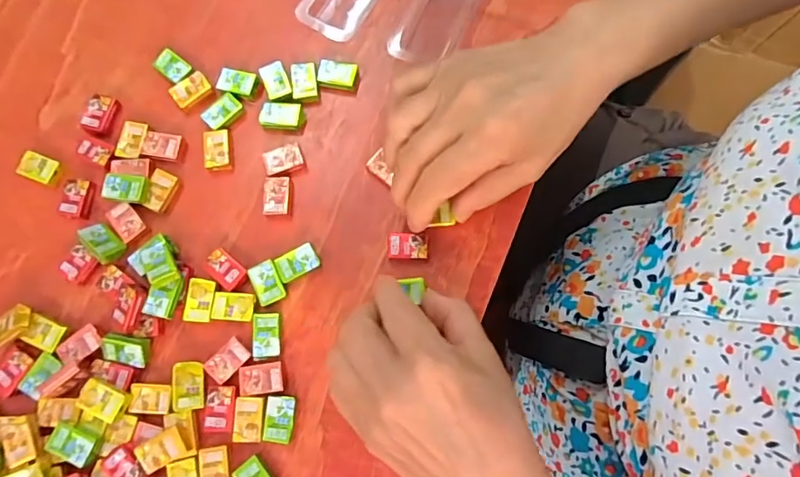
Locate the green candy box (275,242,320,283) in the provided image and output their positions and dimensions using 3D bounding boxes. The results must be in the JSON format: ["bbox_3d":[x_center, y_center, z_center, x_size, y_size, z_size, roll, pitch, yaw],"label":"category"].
[{"bbox_3d":[-0.064,0.015,0.305,0.025,0.005,0.017,-26,78,-4],"label":"green candy box"}]

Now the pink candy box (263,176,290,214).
[{"bbox_3d":[-0.080,-0.027,0.315,0.018,0.006,0.025,-2,78,1],"label":"pink candy box"}]

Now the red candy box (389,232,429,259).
[{"bbox_3d":[0.005,0.005,0.305,0.024,0.008,0.017,3,78,2],"label":"red candy box"}]

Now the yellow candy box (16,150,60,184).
[{"bbox_3d":[-0.241,-0.047,0.327,0.027,0.006,0.018,19,79,6],"label":"yellow candy box"}]

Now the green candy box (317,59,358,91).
[{"bbox_3d":[-0.043,-0.112,0.332,0.025,0.010,0.017,8,78,3],"label":"green candy box"}]

